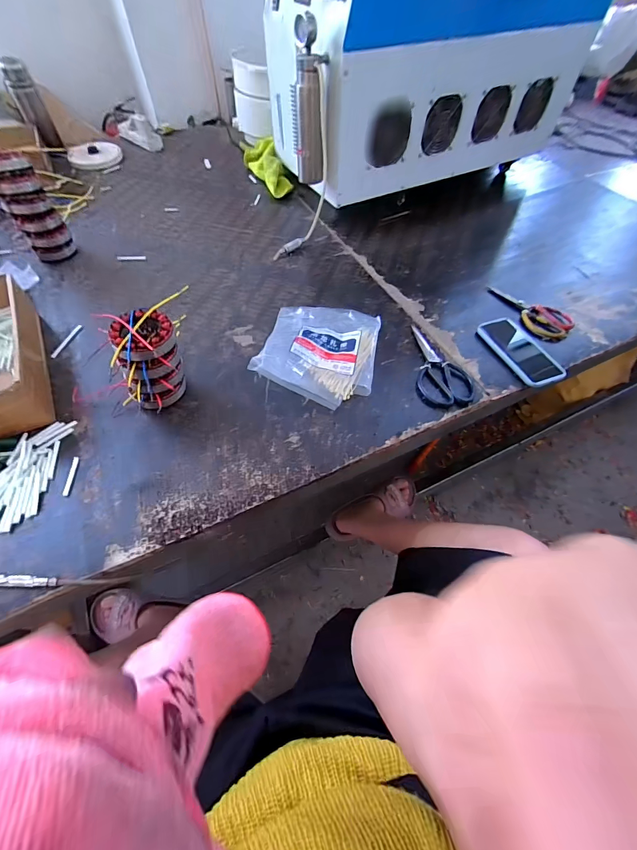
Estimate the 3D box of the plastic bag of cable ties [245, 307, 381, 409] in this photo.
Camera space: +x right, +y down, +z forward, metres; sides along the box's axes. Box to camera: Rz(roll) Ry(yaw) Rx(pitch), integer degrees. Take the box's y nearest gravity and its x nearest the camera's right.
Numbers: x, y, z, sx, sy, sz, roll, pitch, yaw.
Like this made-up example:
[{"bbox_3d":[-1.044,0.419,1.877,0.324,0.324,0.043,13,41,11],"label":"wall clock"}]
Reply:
[{"bbox_3d":[0.008,-0.153,0.626,0.196,0.055,0.243,10,57,4],"label":"plastic bag of cable ties"}]

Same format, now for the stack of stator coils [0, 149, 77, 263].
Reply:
[{"bbox_3d":[-0.619,-0.468,0.738,0.086,0.182,0.093,-33,64,-22],"label":"stack of stator coils"}]

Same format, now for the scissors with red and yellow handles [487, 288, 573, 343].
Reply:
[{"bbox_3d":[0.436,-0.241,0.731,0.094,0.021,0.188,-38,66,-24],"label":"scissors with red and yellow handles"}]

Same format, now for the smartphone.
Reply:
[{"bbox_3d":[0.385,-0.148,0.665,0.093,0.016,0.178,-15,59,-13],"label":"smartphone"}]

